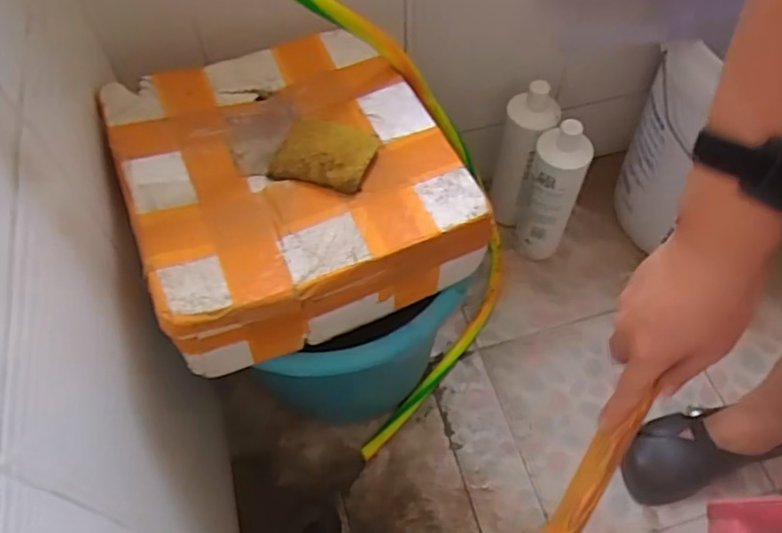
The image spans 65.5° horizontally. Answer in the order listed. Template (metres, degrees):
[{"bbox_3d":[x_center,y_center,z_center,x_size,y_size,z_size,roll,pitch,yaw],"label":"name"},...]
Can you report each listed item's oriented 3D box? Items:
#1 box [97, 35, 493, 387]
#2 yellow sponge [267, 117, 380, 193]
[{"bbox_3d":[-0.095,-0.085,0.601,0.292,0.108,0.295,-20,61,-13],"label":"box"},{"bbox_3d":[-0.062,-0.106,0.562,0.093,0.022,0.064,17,60,10],"label":"yellow sponge"}]

